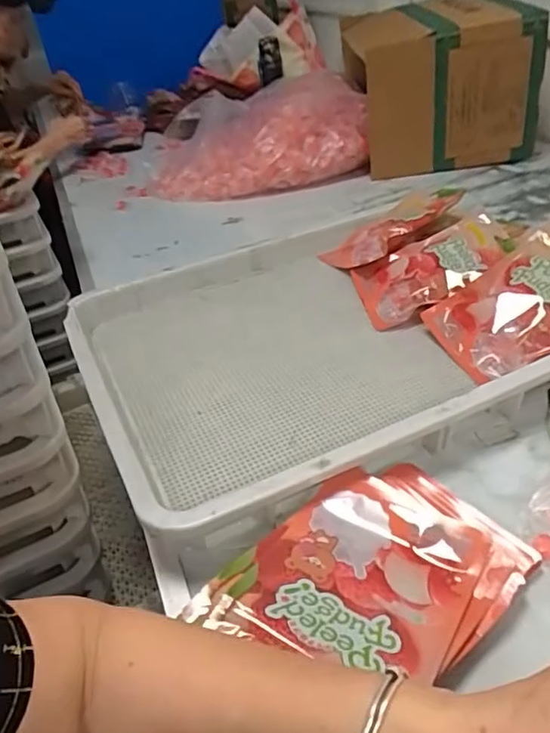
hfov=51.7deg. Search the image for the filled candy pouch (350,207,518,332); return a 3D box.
[{"bbox_3d":[0.221,-0.141,0.796,0.217,0.031,0.137,-26,39,8],"label":"filled candy pouch"}]

